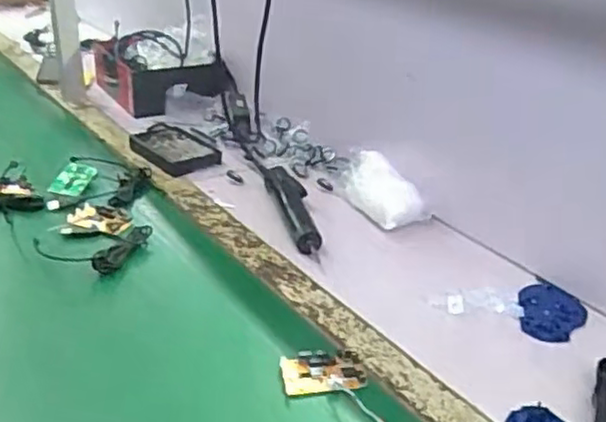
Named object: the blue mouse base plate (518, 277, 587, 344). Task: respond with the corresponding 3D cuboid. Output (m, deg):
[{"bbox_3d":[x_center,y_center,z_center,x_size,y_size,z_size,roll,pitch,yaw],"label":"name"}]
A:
[{"bbox_3d":[0.284,0.110,0.780,0.072,0.007,0.130,10,28,13],"label":"blue mouse base plate"}]

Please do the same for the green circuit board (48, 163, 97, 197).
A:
[{"bbox_3d":[-0.333,-0.044,0.986,0.049,0.010,0.074,15,41,-2],"label":"green circuit board"}]

